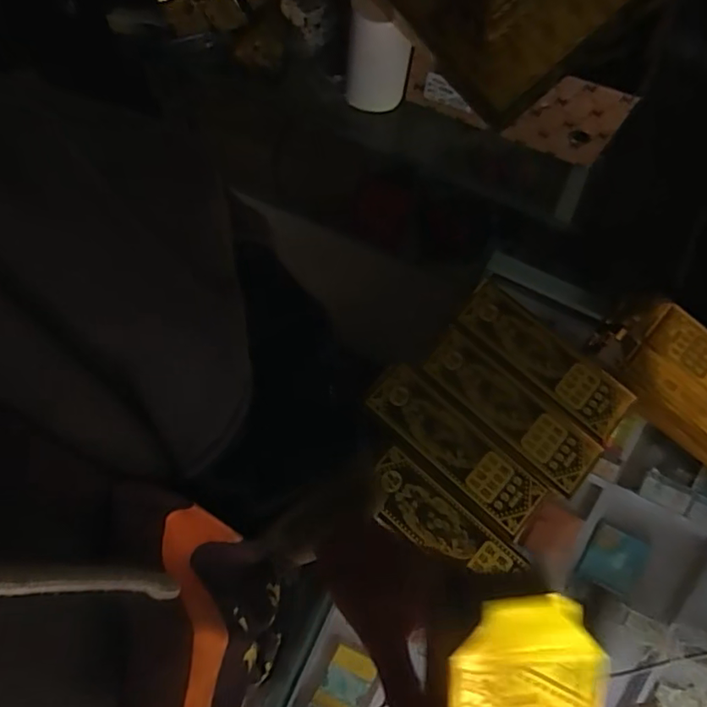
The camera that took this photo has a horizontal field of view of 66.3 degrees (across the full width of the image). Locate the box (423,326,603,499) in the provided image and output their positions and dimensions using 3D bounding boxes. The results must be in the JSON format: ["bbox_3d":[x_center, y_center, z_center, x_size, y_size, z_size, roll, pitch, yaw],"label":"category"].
[{"bbox_3d":[0.155,0.059,0.545,0.188,0.017,0.066,41,76,9],"label":"box"}]

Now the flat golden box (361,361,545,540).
[{"bbox_3d":[0.100,0.092,0.530,0.191,0.018,0.060,42,76,10],"label":"flat golden box"}]

